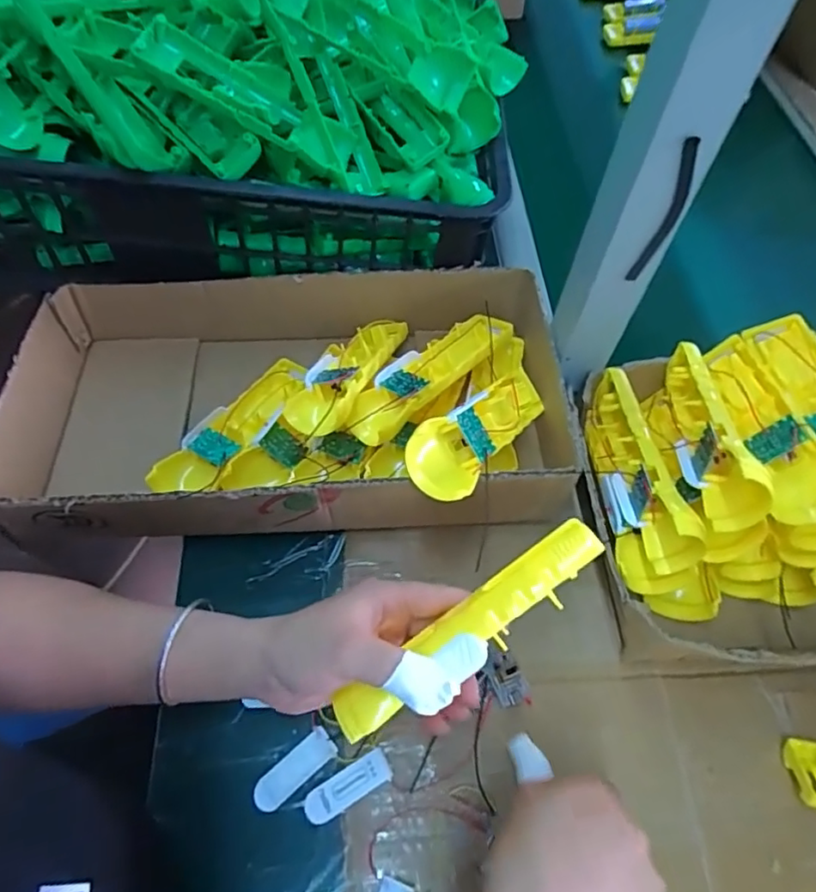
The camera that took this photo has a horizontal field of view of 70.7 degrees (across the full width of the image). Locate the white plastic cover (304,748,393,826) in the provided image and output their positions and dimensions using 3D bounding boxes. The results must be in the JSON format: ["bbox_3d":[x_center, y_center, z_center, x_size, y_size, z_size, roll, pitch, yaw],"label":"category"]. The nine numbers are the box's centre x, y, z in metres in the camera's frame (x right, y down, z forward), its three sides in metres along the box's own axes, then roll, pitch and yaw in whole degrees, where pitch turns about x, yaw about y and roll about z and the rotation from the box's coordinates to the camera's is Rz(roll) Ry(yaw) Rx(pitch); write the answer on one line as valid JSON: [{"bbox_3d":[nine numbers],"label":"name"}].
[{"bbox_3d":[-0.039,0.221,0.372,0.057,0.008,0.020,-26,64,-16],"label":"white plastic cover"}]

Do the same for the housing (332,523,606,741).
[{"bbox_3d":[0.030,0.097,0.299,0.162,0.025,0.030,-38,67,2],"label":"housing"}]

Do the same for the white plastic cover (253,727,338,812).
[{"bbox_3d":[-0.075,0.215,0.381,0.057,0.006,0.022,-35,67,-20],"label":"white plastic cover"}]

